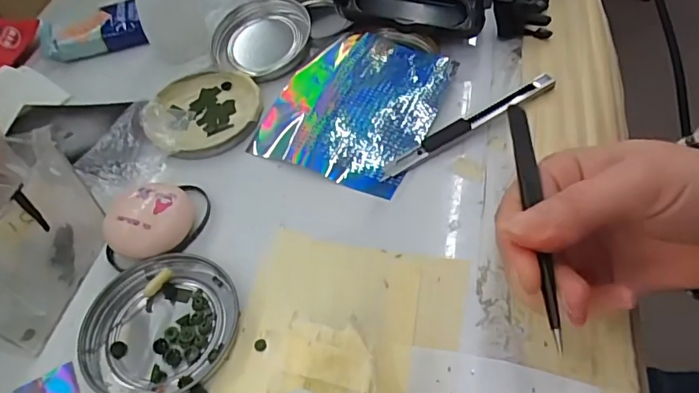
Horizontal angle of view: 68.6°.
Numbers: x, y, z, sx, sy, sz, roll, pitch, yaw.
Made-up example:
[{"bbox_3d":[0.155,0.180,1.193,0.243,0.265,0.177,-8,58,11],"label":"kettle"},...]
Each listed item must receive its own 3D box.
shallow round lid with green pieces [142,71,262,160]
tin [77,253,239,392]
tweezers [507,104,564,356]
[{"bbox_3d":[-0.101,-0.058,0.359,0.078,0.012,0.079,-3,53,4],"label":"shallow round lid with green pieces"},{"bbox_3d":[-0.098,0.066,0.265,0.075,0.009,0.075,-1,54,4],"label":"tin"},{"bbox_3d":[0.078,0.003,0.216,0.010,0.005,0.132,3,46,7],"label":"tweezers"}]

